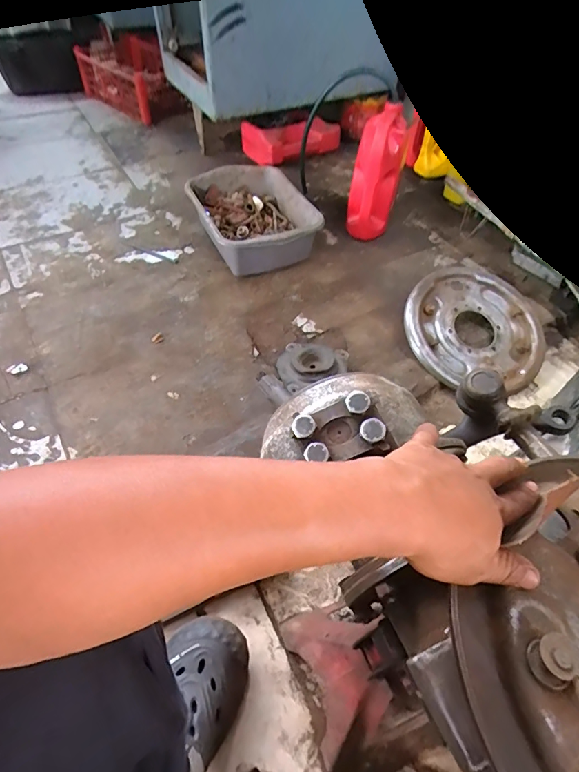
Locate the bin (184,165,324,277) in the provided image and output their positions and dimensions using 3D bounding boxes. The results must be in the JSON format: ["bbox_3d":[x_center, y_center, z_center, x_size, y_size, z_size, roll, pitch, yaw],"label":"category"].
[{"bbox_3d":[-0.081,-0.373,0.992,0.237,0.134,0.241,-17,55,-16],"label":"bin"}]

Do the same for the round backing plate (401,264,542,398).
[{"bbox_3d":[0.393,-0.128,0.930,0.291,0.030,0.279,2,74,-5],"label":"round backing plate"}]

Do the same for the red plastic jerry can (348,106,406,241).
[{"bbox_3d":[0.197,-0.468,0.988,0.107,0.270,0.109,1,52,-2],"label":"red plastic jerry can"}]

